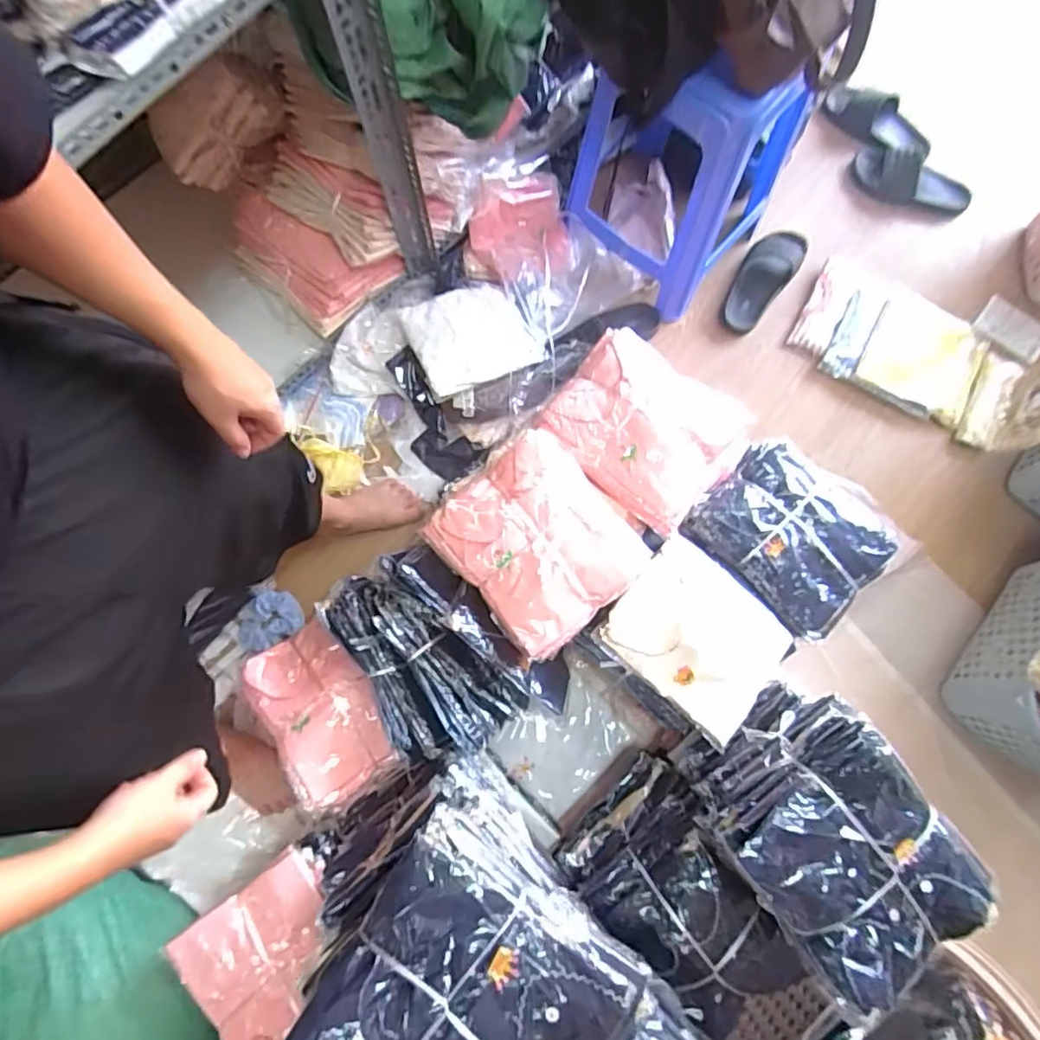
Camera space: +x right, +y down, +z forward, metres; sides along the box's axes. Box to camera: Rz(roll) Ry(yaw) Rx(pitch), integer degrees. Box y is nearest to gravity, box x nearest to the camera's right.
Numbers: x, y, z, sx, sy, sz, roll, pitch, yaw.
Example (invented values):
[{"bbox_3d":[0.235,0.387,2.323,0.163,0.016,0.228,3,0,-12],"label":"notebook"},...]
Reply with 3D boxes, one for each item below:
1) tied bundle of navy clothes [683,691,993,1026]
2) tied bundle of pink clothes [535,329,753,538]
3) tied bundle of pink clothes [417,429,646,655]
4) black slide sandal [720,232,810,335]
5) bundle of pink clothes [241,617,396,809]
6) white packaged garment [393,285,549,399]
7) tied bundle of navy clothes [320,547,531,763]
[{"bbox_3d":[0.393,0.420,0.775,0.242,0.217,0.293,-31,80,-7],"label":"tied bundle of navy clothes"},{"bbox_3d":[0.206,-0.155,0.957,0.293,0.056,0.253,38,80,7],"label":"tied bundle of pink clothes"},{"bbox_3d":[0.028,0.032,0.887,0.251,0.052,0.278,-40,81,-8],"label":"tied bundle of pink clothes"},{"bbox_3d":[0.545,-0.551,1.309,0.108,0.058,0.289,36,80,7],"label":"black slide sandal"},{"bbox_3d":[-0.331,0.320,0.978,0.165,0.046,0.275,-32,80,-7],"label":"bundle of pink clothes"},{"bbox_3d":[-0.098,-0.384,1.194,0.236,0.053,0.220,-26,79,-6],"label":"white packaged garment"},{"bbox_3d":[-0.147,0.205,0.917,0.225,0.118,0.318,-32,80,-7],"label":"tied bundle of navy clothes"}]

